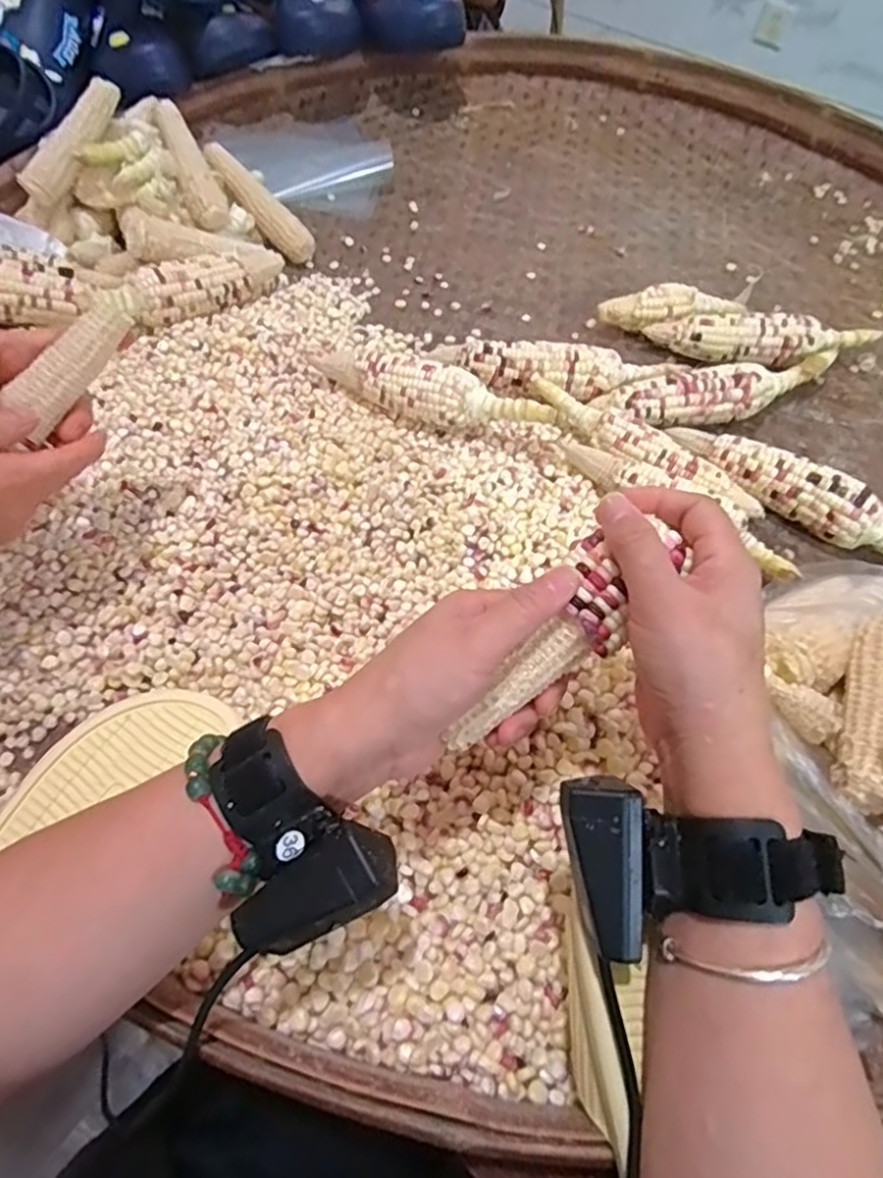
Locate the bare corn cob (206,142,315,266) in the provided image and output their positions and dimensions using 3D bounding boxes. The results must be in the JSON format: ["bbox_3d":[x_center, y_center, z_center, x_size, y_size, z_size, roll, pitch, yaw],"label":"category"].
[{"bbox_3d":[-0.210,-0.448,0.740,0.154,0.030,0.037,47,63,-4],"label":"bare corn cob"}]

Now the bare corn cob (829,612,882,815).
[{"bbox_3d":[0.231,0.061,0.341,0.024,0.029,0.109,21,58,9],"label":"bare corn cob"}]

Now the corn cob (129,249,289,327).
[{"bbox_3d":[-0.240,-0.319,0.659,0.168,0.044,0.048,-31,64,-21],"label":"corn cob"}]

